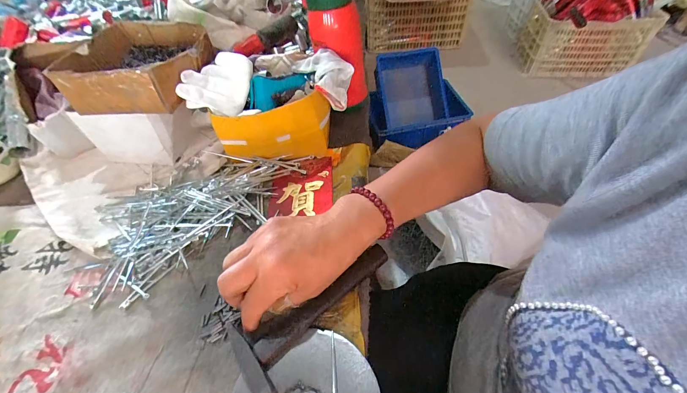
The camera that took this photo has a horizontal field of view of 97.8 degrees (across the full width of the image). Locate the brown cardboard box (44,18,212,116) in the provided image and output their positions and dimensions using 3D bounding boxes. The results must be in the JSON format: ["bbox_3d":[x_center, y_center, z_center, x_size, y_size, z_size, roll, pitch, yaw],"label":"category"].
[{"bbox_3d":[-0.289,-0.193,0.434,0.170,0.052,0.170,3,50,6],"label":"brown cardboard box"}]

